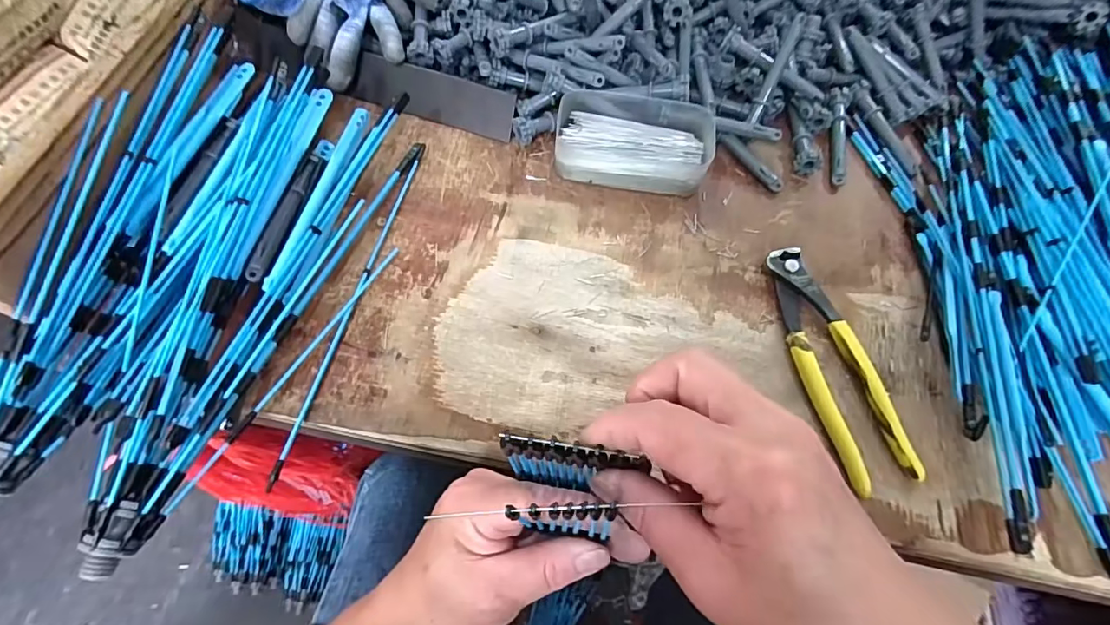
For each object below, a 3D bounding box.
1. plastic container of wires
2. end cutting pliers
[{"bbox_3d":[0.061,-0.131,0.398,0.117,0.029,0.072,8,64,1],"label":"plastic container of wires"},{"bbox_3d":[0.183,0.031,0.343,0.046,0.017,0.163,-12,65,-9],"label":"end cutting pliers"}]

